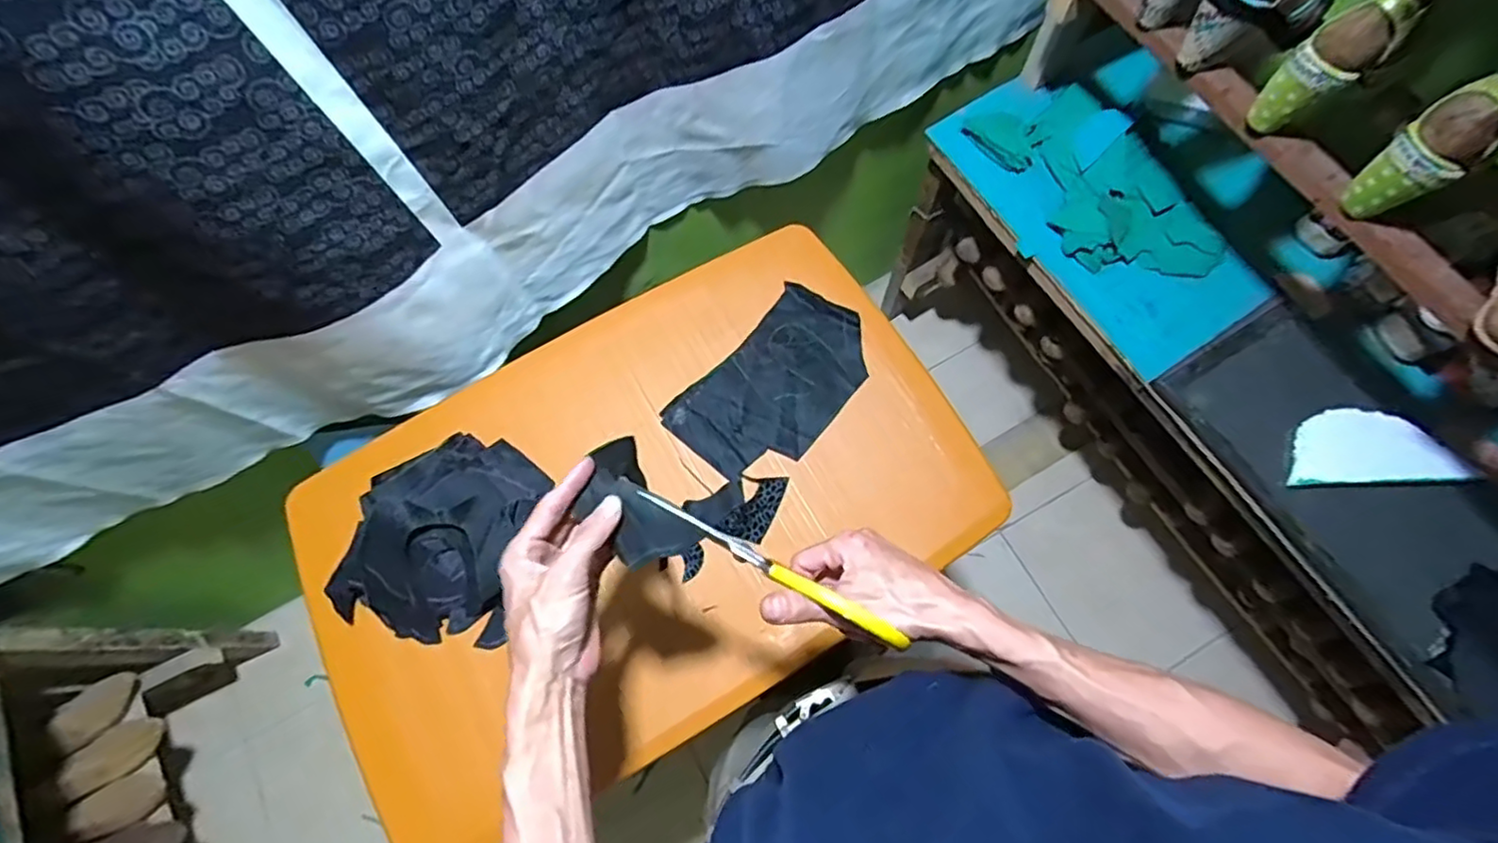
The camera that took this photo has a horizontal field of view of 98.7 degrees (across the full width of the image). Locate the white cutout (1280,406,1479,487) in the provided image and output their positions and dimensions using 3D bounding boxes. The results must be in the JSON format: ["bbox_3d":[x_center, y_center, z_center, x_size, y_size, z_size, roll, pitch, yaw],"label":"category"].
[{"bbox_3d":[0.810,0.032,0.830,0.224,0.010,0.096,-2,72,1],"label":"white cutout"}]

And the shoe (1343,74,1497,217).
[{"bbox_3d":[0.634,-0.250,0.597,0.065,0.140,0.067,-35,74,-9],"label":"shoe"}]

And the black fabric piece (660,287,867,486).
[{"bbox_3d":[0.035,-0.046,0.784,0.154,0.007,0.253,41,77,13],"label":"black fabric piece"}]

